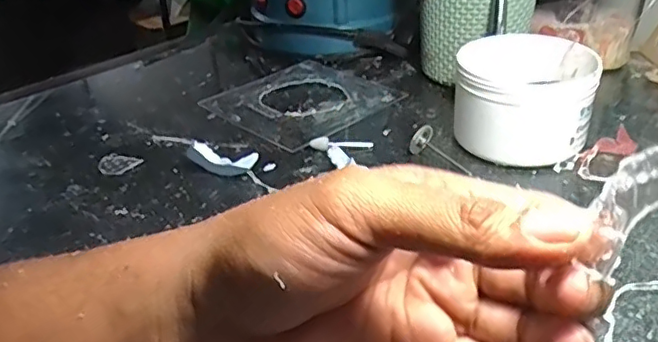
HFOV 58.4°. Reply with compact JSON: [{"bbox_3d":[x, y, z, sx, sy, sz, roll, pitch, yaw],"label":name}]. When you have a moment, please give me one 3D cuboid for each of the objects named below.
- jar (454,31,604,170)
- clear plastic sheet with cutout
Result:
[{"bbox_3d":[0.136,-0.051,0.409,0.088,0.065,0.071,9,35,20],"label":"jar"},{"bbox_3d":[-0.021,-0.062,0.505,0.131,0.007,0.130,-30,40,-35],"label":"clear plastic sheet with cutout"}]

